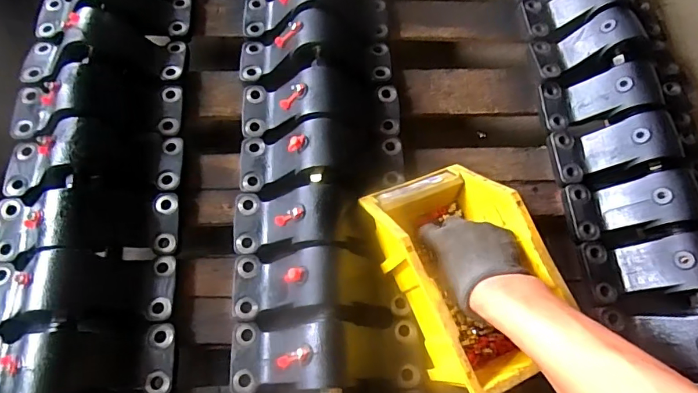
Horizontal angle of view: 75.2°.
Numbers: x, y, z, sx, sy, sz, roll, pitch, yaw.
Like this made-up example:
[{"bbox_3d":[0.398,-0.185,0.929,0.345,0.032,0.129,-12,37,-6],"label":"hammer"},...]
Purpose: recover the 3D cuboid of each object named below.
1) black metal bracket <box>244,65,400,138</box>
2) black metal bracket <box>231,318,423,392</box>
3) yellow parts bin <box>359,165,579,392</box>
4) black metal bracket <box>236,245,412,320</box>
[{"bbox_3d":[-0.039,-0.130,0.626,0.223,0.072,0.088,1,70,-3],"label":"black metal bracket"},{"bbox_3d":[-0.025,0.180,0.507,0.221,0.061,0.084,-2,70,-3],"label":"black metal bracket"},{"bbox_3d":[0.135,0.077,0.528,0.154,0.114,0.250,-23,73,-11],"label":"yellow parts bin"},{"bbox_3d":[-0.036,0.102,0.532,0.210,0.059,0.093,-1,70,-3],"label":"black metal bracket"}]

